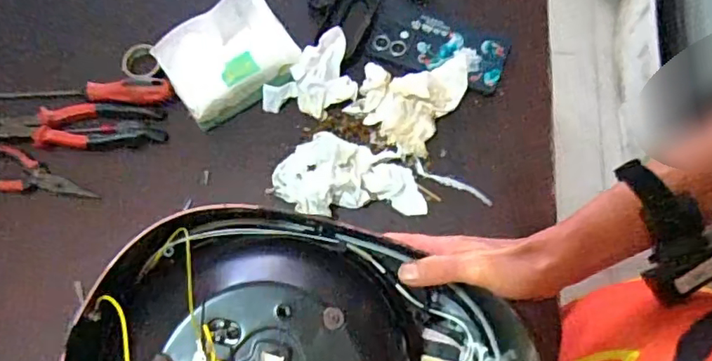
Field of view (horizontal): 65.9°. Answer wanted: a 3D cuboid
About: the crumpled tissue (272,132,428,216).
[{"bbox_3d":[-0.008,-0.007,0.602,0.160,0.034,0.090,1,71,1],"label":"crumpled tissue"}]

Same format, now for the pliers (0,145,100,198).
[{"bbox_3d":[-0.361,-0.004,0.613,0.146,0.013,0.046,16,72,7],"label":"pliers"}]

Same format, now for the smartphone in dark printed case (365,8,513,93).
[{"bbox_3d":[0.096,-0.157,0.650,0.159,0.009,0.078,14,72,6],"label":"smartphone in dark printed case"}]

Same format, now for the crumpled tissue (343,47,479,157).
[{"bbox_3d":[0.064,-0.111,0.622,0.106,0.025,0.148,30,74,11],"label":"crumpled tissue"}]

